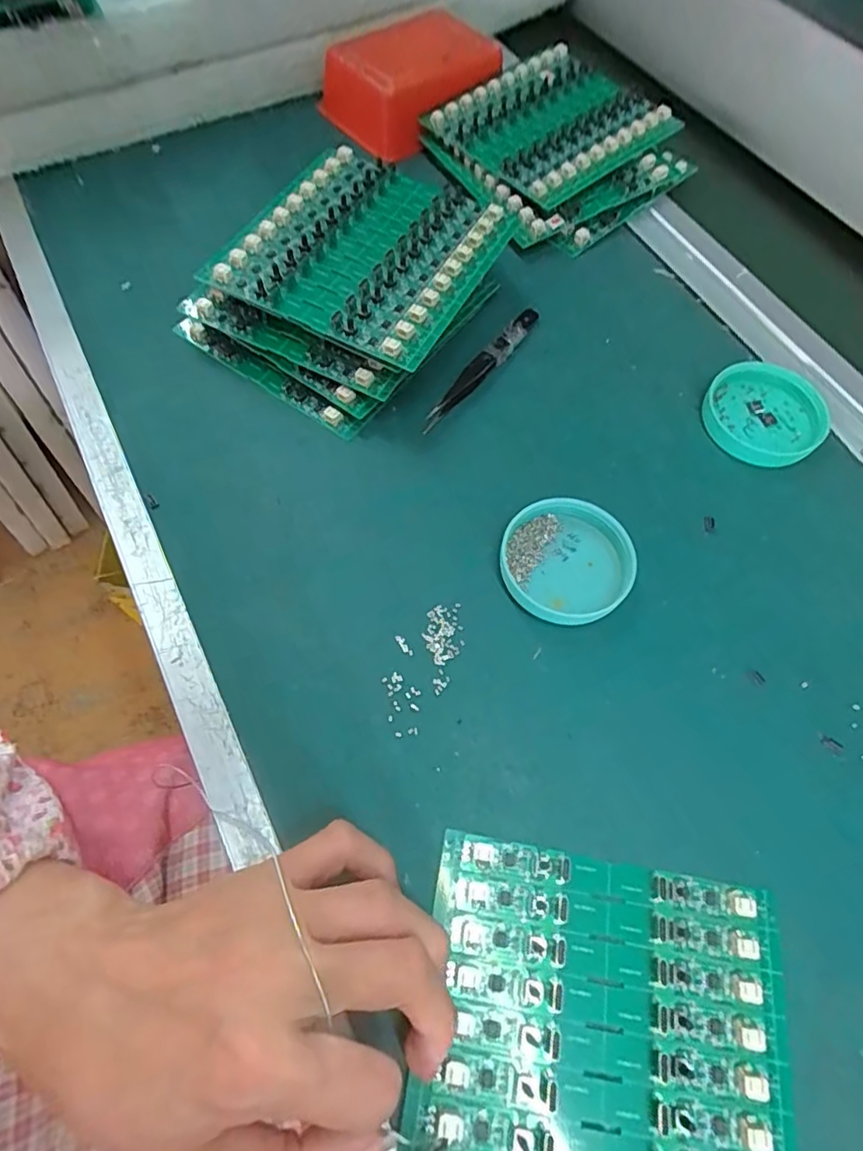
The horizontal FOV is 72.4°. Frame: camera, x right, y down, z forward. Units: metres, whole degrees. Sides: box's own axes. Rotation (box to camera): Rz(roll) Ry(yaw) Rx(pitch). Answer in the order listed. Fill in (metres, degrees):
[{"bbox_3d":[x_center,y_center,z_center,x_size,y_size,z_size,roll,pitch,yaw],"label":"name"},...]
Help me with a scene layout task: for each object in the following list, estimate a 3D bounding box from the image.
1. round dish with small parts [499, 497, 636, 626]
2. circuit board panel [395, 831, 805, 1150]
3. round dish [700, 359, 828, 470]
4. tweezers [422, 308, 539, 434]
[{"bbox_3d":[0.069,-0.009,0.297,0.063,0.016,0.063,0,64,-1],"label":"round dish with small parts"},{"bbox_3d":[0.062,0.178,0.208,0.134,0.011,0.140,9,64,3],"label":"circuit board panel"},{"bbox_3d":[0.197,-0.097,0.345,0.066,0.013,0.071,1,64,-2],"label":"round dish"},{"bbox_3d":[0.032,-0.127,0.357,0.012,0.011,0.117,34,68,13],"label":"tweezers"}]

